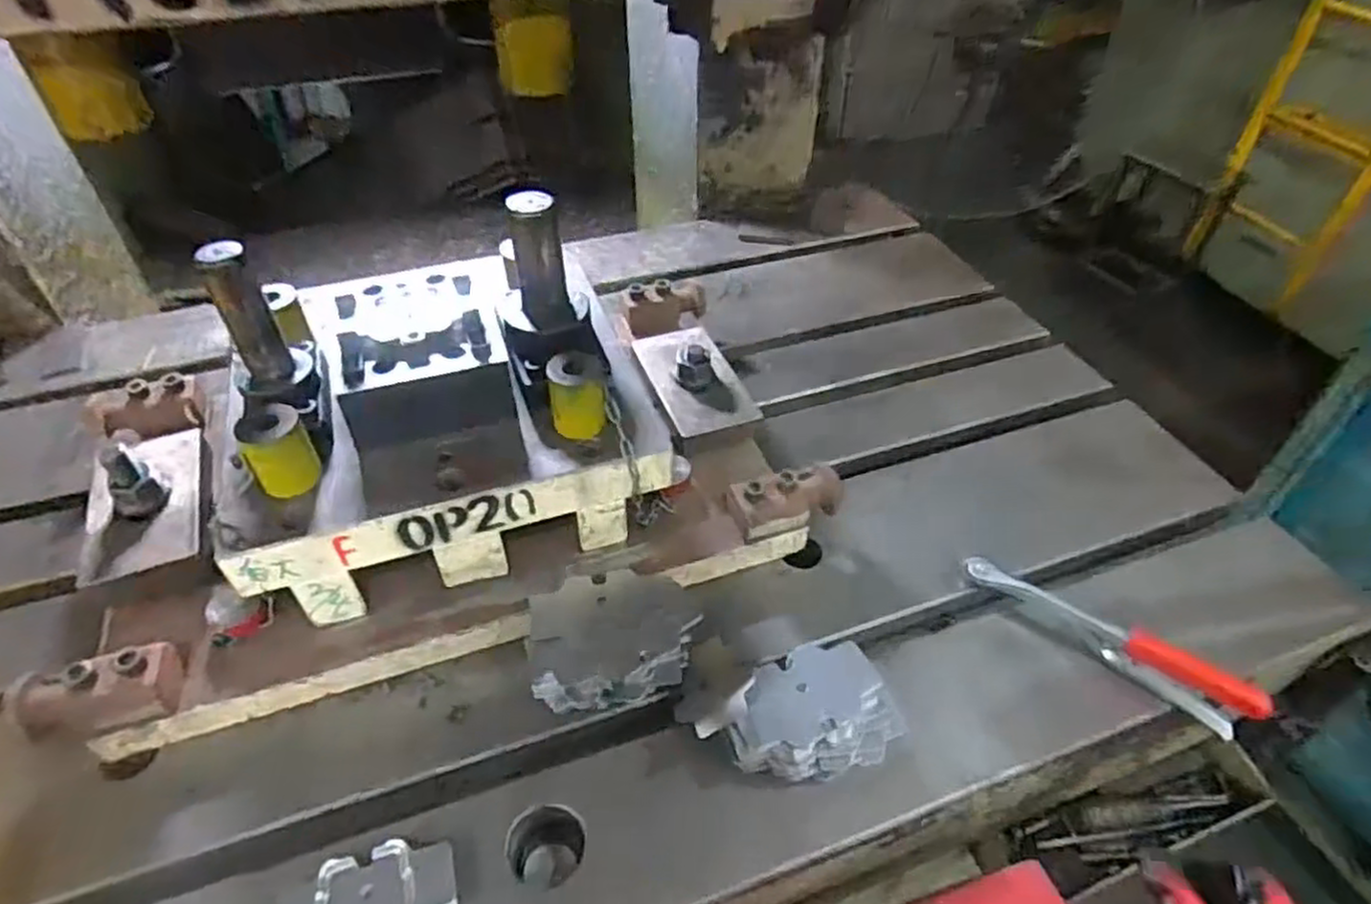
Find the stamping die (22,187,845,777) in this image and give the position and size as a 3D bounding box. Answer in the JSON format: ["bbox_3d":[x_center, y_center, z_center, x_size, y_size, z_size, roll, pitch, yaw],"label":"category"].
[{"bbox_3d":[-0.202,-0.036,0.612,0.583,0.244,0.364,-16,47,-16],"label":"stamping die"}]

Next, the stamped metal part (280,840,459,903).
[{"bbox_3d":[-0.192,0.273,0.458,0.100,0.014,0.056,-13,46,-13],"label":"stamped metal part"}]

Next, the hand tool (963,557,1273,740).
[{"bbox_3d":[0.321,0.136,0.577,0.211,0.052,0.018,31,52,28],"label":"hand tool"}]

